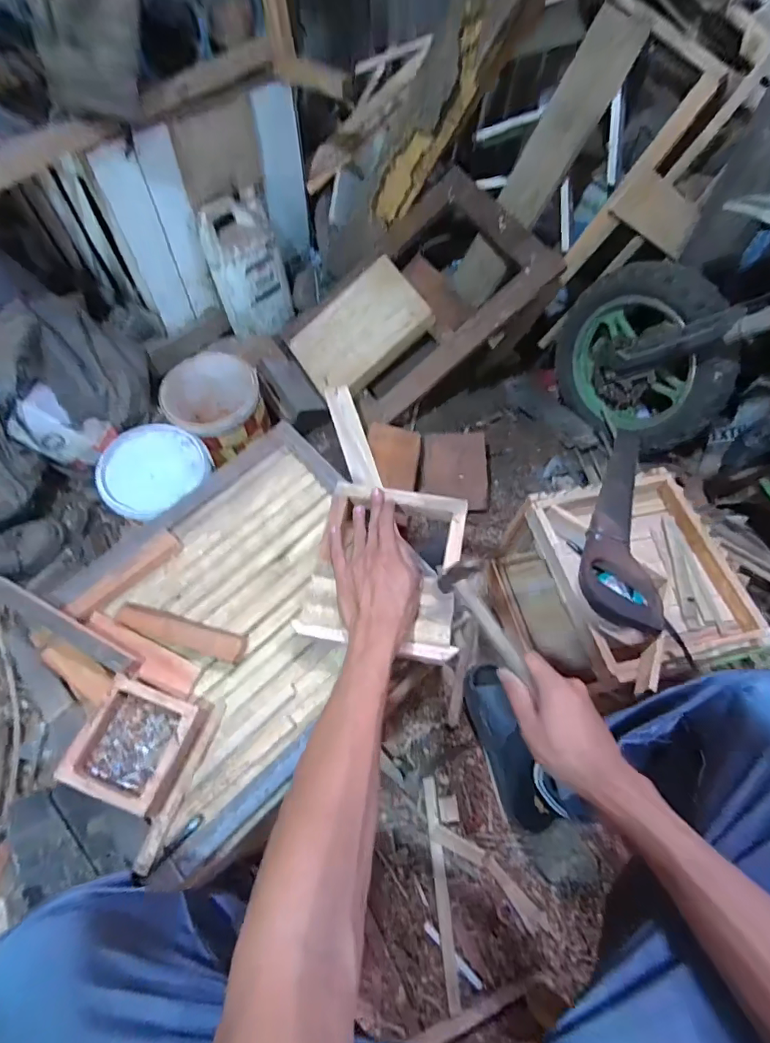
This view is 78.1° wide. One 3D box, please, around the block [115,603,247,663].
[{"bbox_3d":[-0.221,0.117,0.509,0.143,0.033,0.029,14,63,8],"label":"block"}]

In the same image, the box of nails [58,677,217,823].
[{"bbox_3d":[-0.236,0.213,0.456,0.096,0.039,0.101,20,64,11],"label":"box of nails"}]

